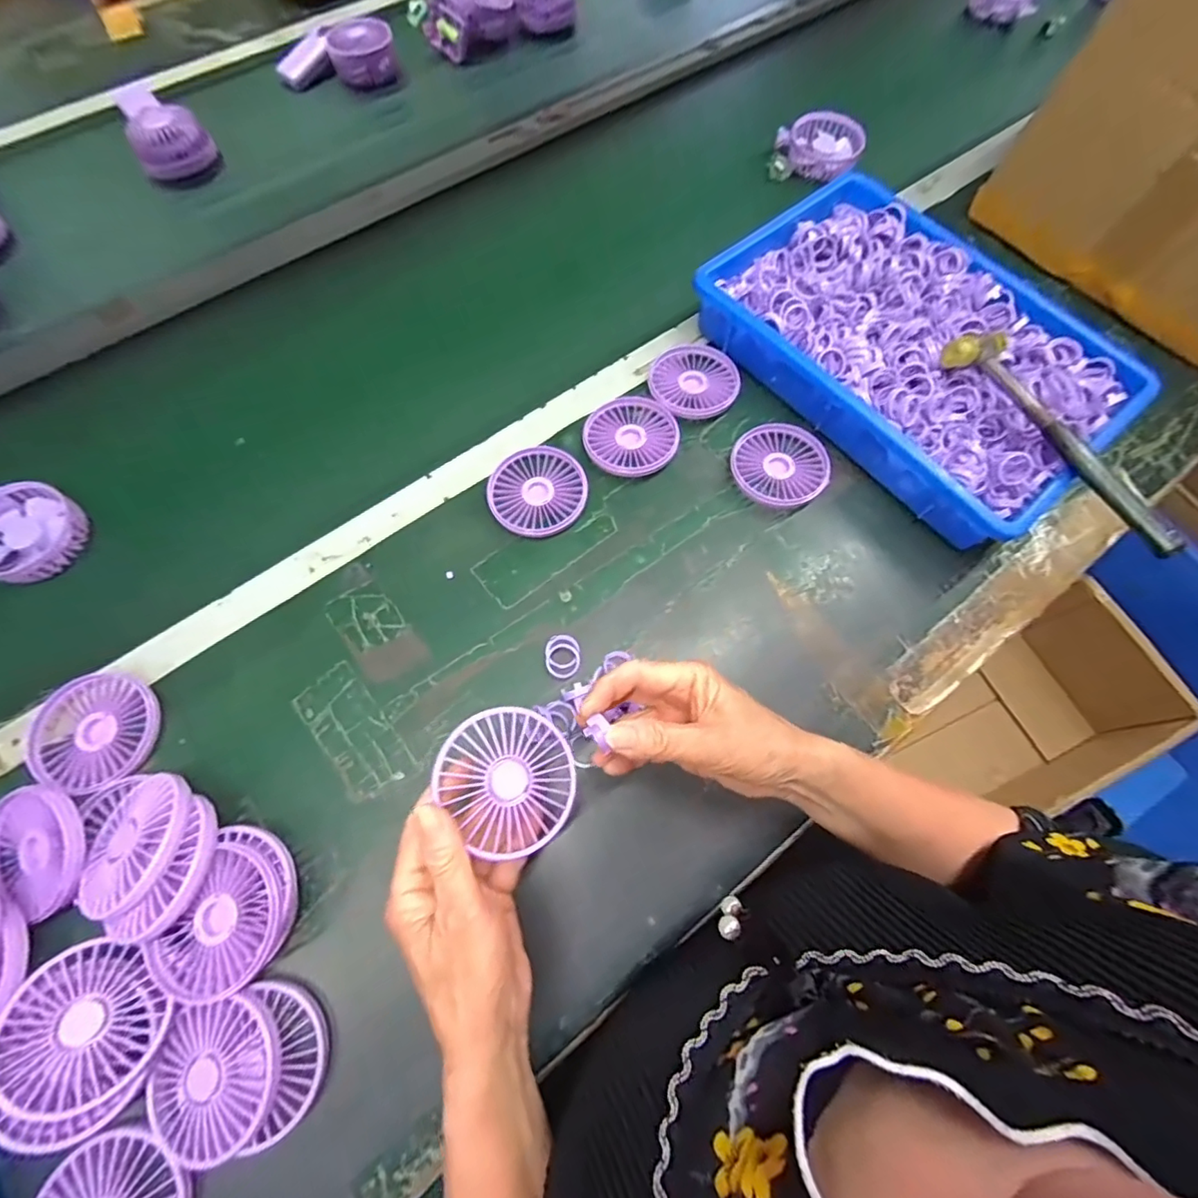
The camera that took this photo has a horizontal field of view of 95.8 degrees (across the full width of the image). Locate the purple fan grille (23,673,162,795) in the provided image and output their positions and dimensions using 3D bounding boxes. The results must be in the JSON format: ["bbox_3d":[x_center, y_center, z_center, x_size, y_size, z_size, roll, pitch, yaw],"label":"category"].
[{"bbox_3d":[-0.386,0.100,0.414,0.092,0.015,0.082,17,69,5],"label":"purple fan grille"}]

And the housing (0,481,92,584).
[{"bbox_3d":[-0.514,-0.060,0.482,0.084,0.029,0.087,0,69,-1],"label":"housing"}]

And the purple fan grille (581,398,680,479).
[{"bbox_3d":[0.031,-0.153,0.514,0.087,0.020,0.086,0,69,-1],"label":"purple fan grille"}]

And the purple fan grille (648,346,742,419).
[{"bbox_3d":[0.093,-0.215,0.534,0.086,0.012,0.083,0,69,-1],"label":"purple fan grille"}]

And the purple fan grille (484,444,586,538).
[{"bbox_3d":[-0.055,-0.097,0.495,0.087,0.014,0.086,0,69,-1],"label":"purple fan grille"}]

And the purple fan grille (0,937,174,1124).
[{"bbox_3d":[-0.311,0.257,0.324,0.082,0.019,0.079,0,69,-1],"label":"purple fan grille"}]

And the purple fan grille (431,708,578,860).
[{"bbox_3d":[-0.054,0.110,0.332,0.077,0.007,0.085,-36,89,-28],"label":"purple fan grille"}]

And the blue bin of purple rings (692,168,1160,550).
[{"bbox_3d":[0.290,-0.243,0.524,0.234,0.069,0.372,-39,74,-15],"label":"blue bin of purple rings"}]

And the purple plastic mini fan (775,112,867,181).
[{"bbox_3d":[0.278,-0.571,0.689,0.105,0.037,0.076,19,86,10],"label":"purple plastic mini fan"}]

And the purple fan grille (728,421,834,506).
[{"bbox_3d":[0.168,-0.124,0.507,0.087,0.018,0.082,0,69,-1],"label":"purple fan grille"}]

